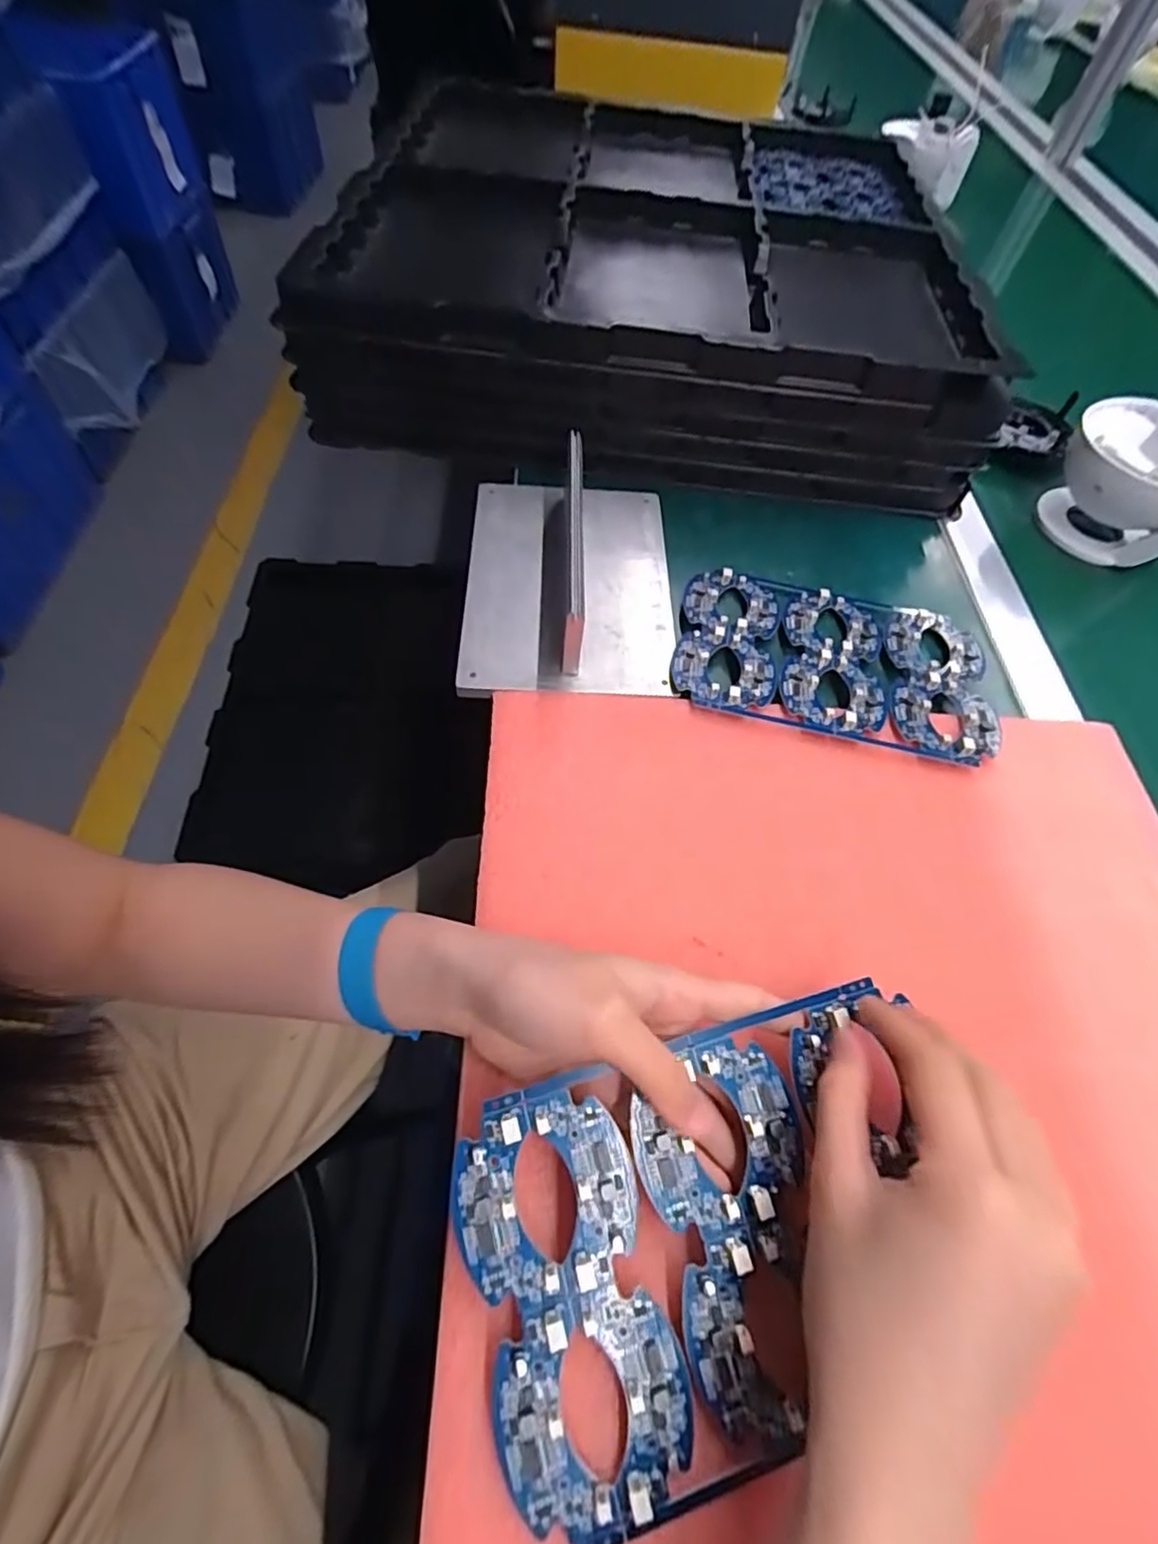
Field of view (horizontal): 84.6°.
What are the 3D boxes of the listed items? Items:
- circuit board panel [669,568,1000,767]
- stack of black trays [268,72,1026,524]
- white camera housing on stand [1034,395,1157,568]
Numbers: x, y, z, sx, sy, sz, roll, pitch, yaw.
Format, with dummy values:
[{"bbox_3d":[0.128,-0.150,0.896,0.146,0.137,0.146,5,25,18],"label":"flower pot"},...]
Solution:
[{"bbox_3d":[0.167,-0.077,0.418,0.198,0.010,0.130,13,58,4],"label":"circuit board panel"},{"bbox_3d":[0.059,-0.474,0.607,0.530,0.111,0.502,4,58,-2],"label":"stack of black trays"},{"bbox_3d":[0.441,-0.230,0.501,0.116,0.117,0.093,40,63,19],"label":"white camera housing on stand"}]

